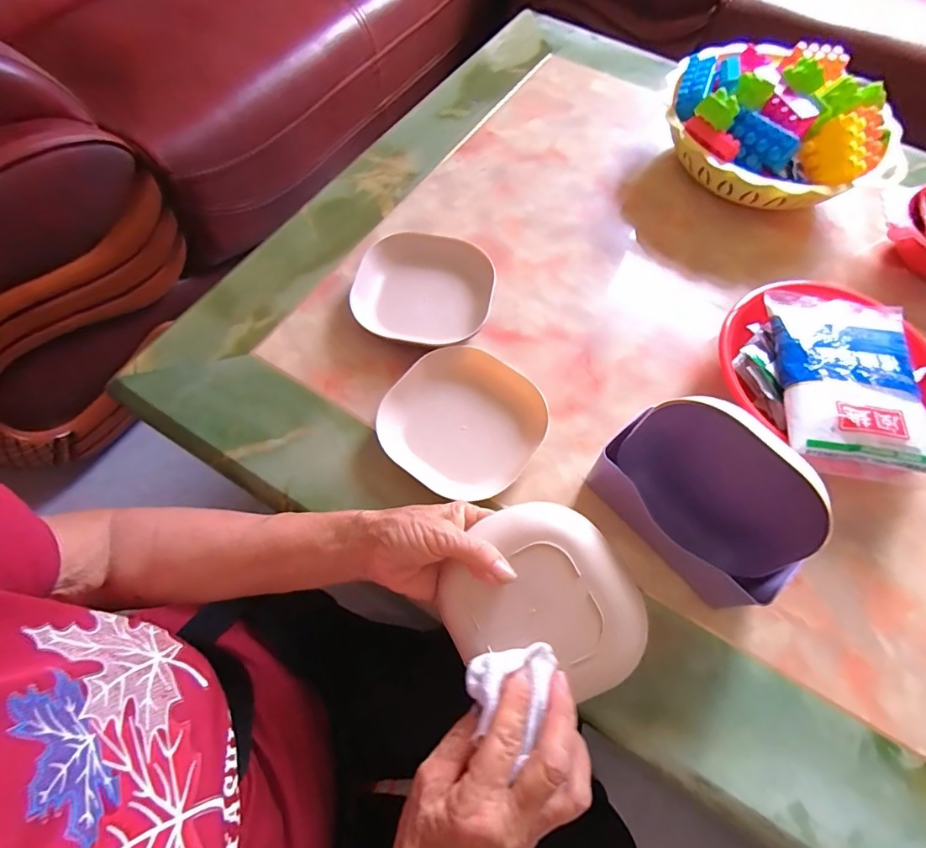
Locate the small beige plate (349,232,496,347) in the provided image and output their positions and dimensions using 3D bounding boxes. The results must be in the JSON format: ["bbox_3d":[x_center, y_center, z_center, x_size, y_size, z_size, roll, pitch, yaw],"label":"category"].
[{"bbox_3d":[-0.038,-0.127,0.473,0.129,0.030,0.126,12,64,4],"label":"small beige plate"}]

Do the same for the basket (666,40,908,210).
[{"bbox_3d":[0.334,-0.324,0.535,0.210,0.103,0.237,-36,70,-17],"label":"basket"}]

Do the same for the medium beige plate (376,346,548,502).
[{"bbox_3d":[-0.001,-0.002,0.419,0.124,0.022,0.125,33,68,13],"label":"medium beige plate"}]

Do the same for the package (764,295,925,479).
[{"bbox_3d":[0.321,-0.041,0.401,0.107,0.023,0.164,9,64,2],"label":"package"}]

